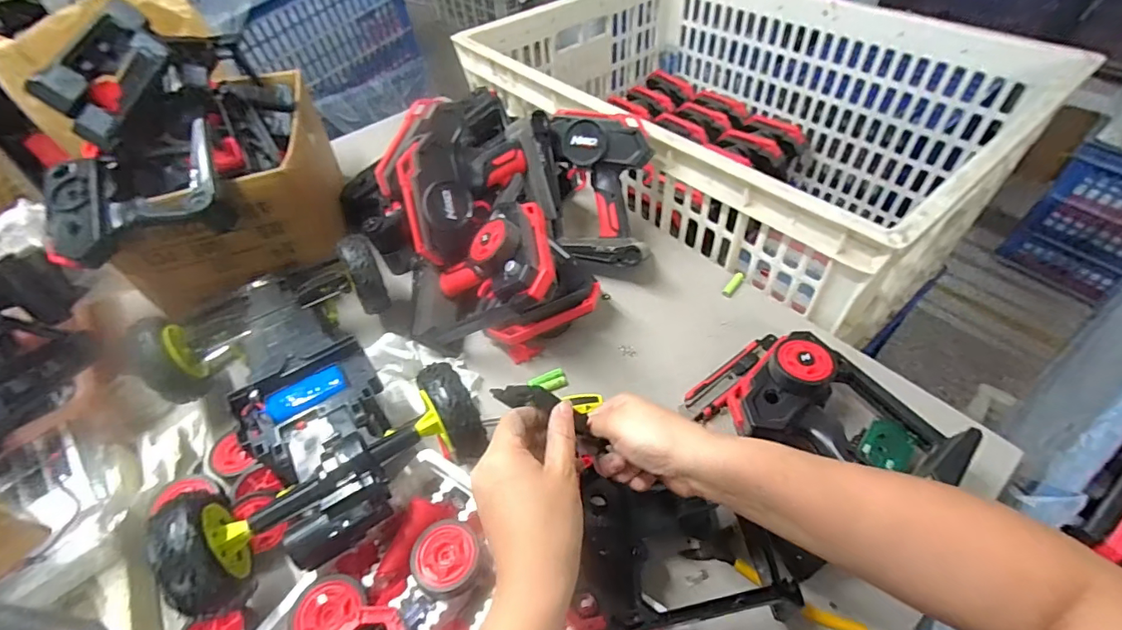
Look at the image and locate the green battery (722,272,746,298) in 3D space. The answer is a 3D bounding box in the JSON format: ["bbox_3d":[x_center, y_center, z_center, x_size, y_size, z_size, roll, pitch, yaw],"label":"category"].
[{"bbox_3d":[0.228,-0.040,0.646,0.013,0.011,0.042,31,57,27],"label":"green battery"}]

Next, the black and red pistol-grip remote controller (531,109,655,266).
[{"bbox_3d":[0.039,-0.167,0.646,0.154,0.184,0.086,8,22,14],"label":"black and red pistol-grip remote controller"}]

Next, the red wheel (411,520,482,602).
[{"bbox_3d":[-0.096,0.204,0.410,0.056,0.019,0.054,-2,49,2],"label":"red wheel"}]

